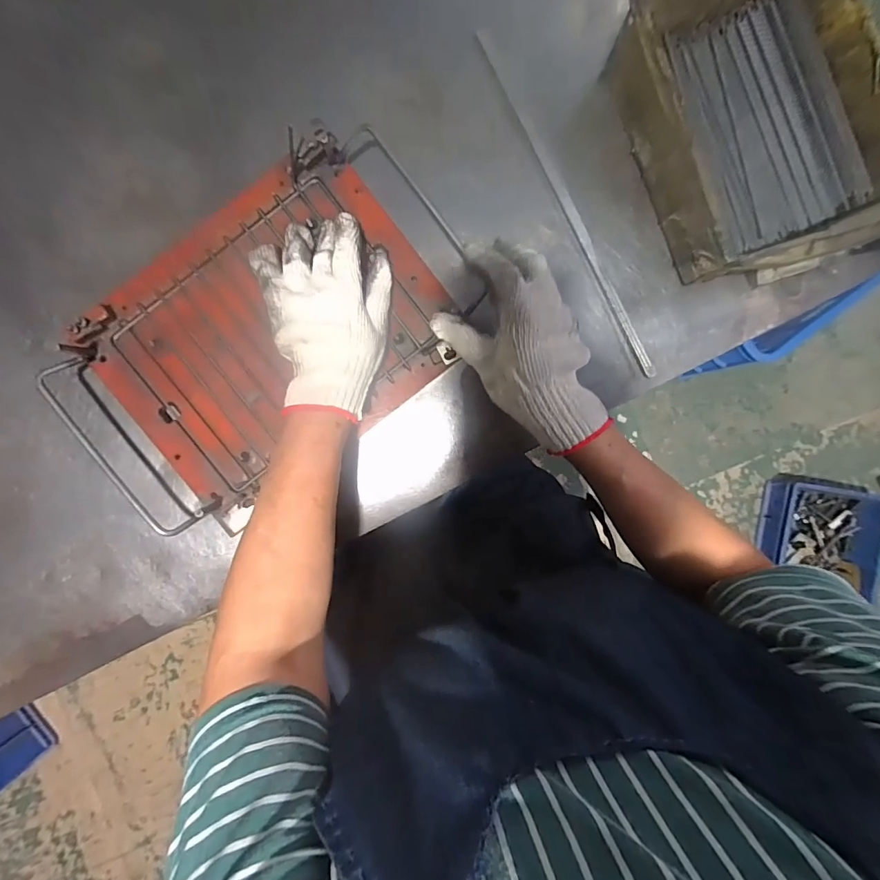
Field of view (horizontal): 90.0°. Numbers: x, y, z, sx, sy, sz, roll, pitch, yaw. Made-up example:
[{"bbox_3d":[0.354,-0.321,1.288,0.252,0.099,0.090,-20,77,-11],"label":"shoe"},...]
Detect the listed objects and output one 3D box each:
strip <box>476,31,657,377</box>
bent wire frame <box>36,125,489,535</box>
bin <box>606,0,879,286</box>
[{"bbox_3d":[0.122,-0.222,0.422,0.015,0.007,0.357,-29,93,0],"label":"strip"},{"bbox_3d":[-0.150,-0.098,0.401,0.371,0.035,0.192,-39,93,1],"label":"bent wire frame"},{"bbox_3d":[0.277,-0.279,0.388,0.178,0.079,0.253,-21,93,0],"label":"bin"}]

